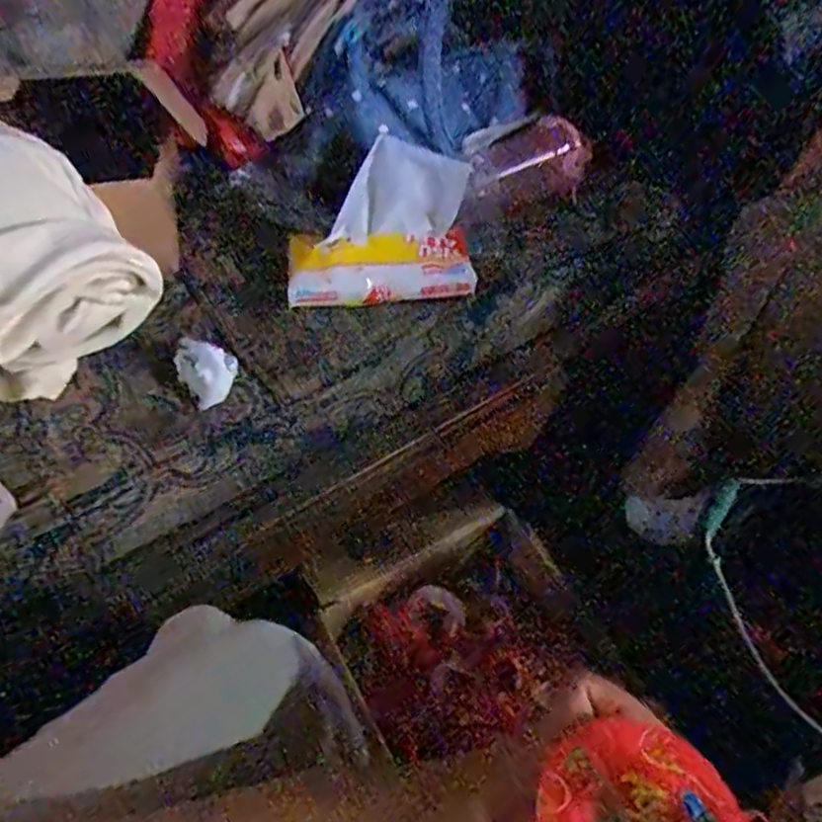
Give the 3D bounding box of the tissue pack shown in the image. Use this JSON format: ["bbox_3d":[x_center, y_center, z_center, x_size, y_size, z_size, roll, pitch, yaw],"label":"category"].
[{"bbox_3d":[-0.026,-0.167,0.614,0.173,0.118,0.088,-4,52,-7],"label":"tissue pack"}]

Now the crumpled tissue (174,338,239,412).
[{"bbox_3d":[-0.170,-0.038,0.558,0.044,0.025,0.063,-31,60,-26],"label":"crumpled tissue"}]

